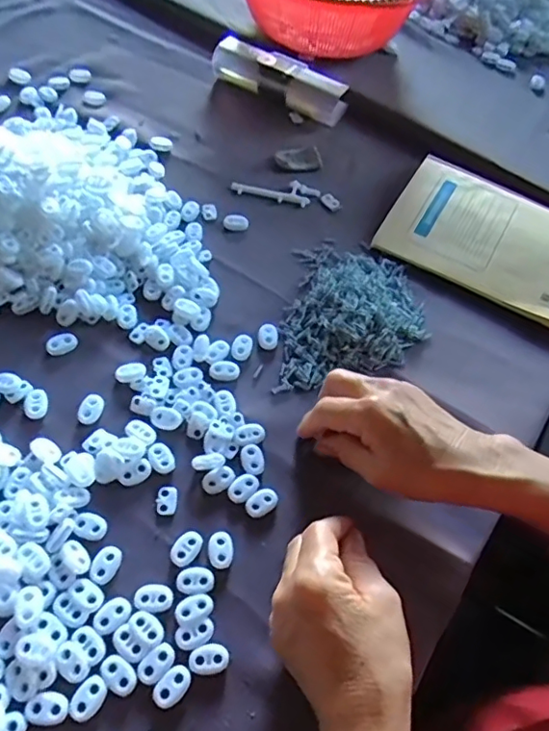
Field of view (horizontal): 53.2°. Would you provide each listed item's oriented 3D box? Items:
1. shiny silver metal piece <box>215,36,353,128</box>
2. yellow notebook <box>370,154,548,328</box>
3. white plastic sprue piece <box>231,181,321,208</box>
[{"bbox_3d":[0.007,-0.315,0.600,0.157,0.032,0.043,28,60,12],"label":"shiny silver metal piece"},{"bbox_3d":[0.213,-0.117,0.510,0.207,0.016,0.140,28,60,12],"label":"yellow notebook"},{"bbox_3d":[0.001,-0.170,0.532,0.084,0.007,0.025,10,58,2],"label":"white plastic sprue piece"}]

